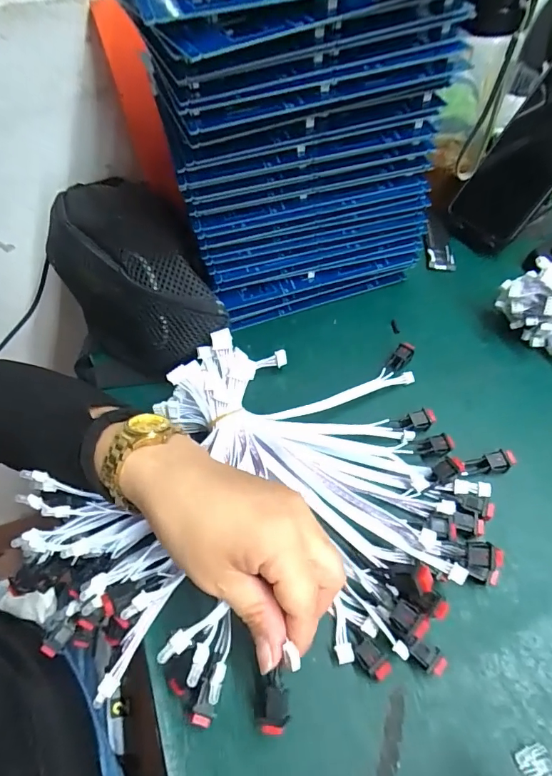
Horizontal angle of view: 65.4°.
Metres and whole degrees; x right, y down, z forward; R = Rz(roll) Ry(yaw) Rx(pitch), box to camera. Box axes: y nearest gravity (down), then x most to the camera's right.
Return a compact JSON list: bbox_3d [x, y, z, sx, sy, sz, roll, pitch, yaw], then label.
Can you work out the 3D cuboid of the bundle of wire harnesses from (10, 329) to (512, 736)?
[{"bbox_3d":[-0.007,0.075,0.275,0.310,0.057,0.219,-26,58,-13],"label":"bundle of wire harnesses"}]

